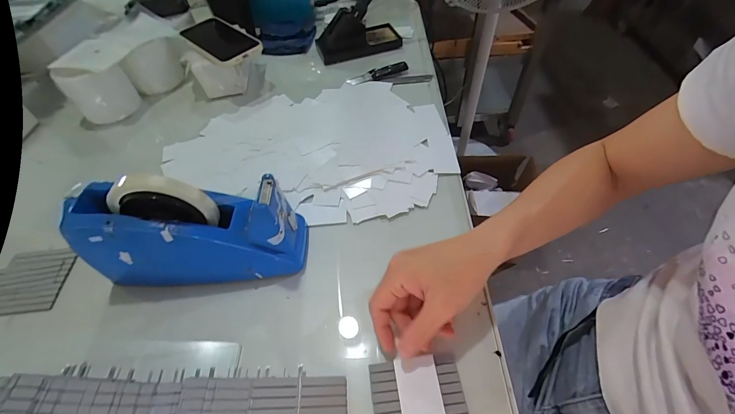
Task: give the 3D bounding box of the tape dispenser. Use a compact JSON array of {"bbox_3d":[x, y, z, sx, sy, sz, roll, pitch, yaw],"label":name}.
[{"bbox_3d":[-0.176,0.020,0.337,0.207,0.113,0.072,-2,52,3],"label":"tape dispenser"}]

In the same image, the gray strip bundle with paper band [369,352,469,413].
[{"bbox_3d":[0.044,0.167,0.275,0.077,0.009,0.077,-8,52,-2],"label":"gray strip bundle with paper band"}]

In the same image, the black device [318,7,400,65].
[{"bbox_3d":[-0.019,-0.343,0.643,0.162,0.071,0.085,-19,53,-11],"label":"black device"}]

